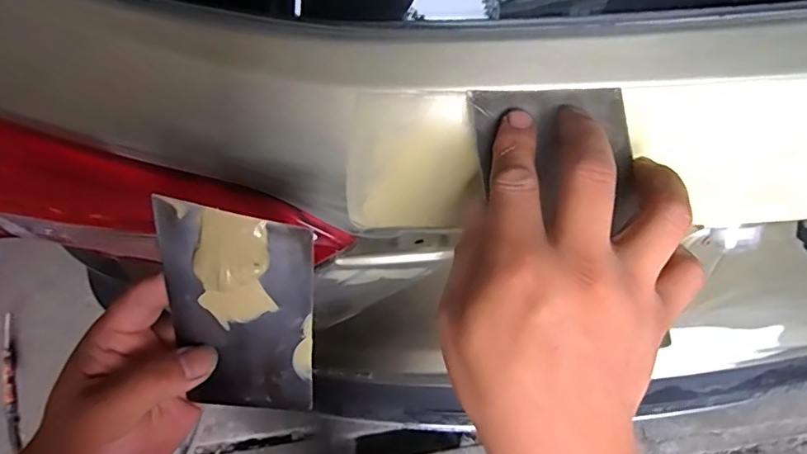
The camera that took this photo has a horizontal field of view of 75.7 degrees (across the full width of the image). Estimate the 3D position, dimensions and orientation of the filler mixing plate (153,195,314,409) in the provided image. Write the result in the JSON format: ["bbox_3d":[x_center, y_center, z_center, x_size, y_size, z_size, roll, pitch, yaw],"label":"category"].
[{"bbox_3d":[-0.086,0.050,0.271,0.073,0.130,0.012,6,31,-1],"label":"filler mixing plate"}]

